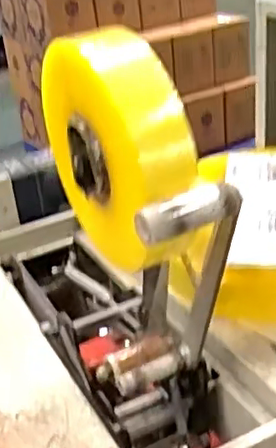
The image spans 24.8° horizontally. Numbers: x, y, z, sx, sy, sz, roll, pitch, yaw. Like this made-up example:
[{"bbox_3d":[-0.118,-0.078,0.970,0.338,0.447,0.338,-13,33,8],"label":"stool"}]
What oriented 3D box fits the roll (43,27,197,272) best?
[{"bbox_3d":[-0.016,-0.060,0.535,0.067,0.184,0.191,-18,29,-22],"label":"roll"}]

